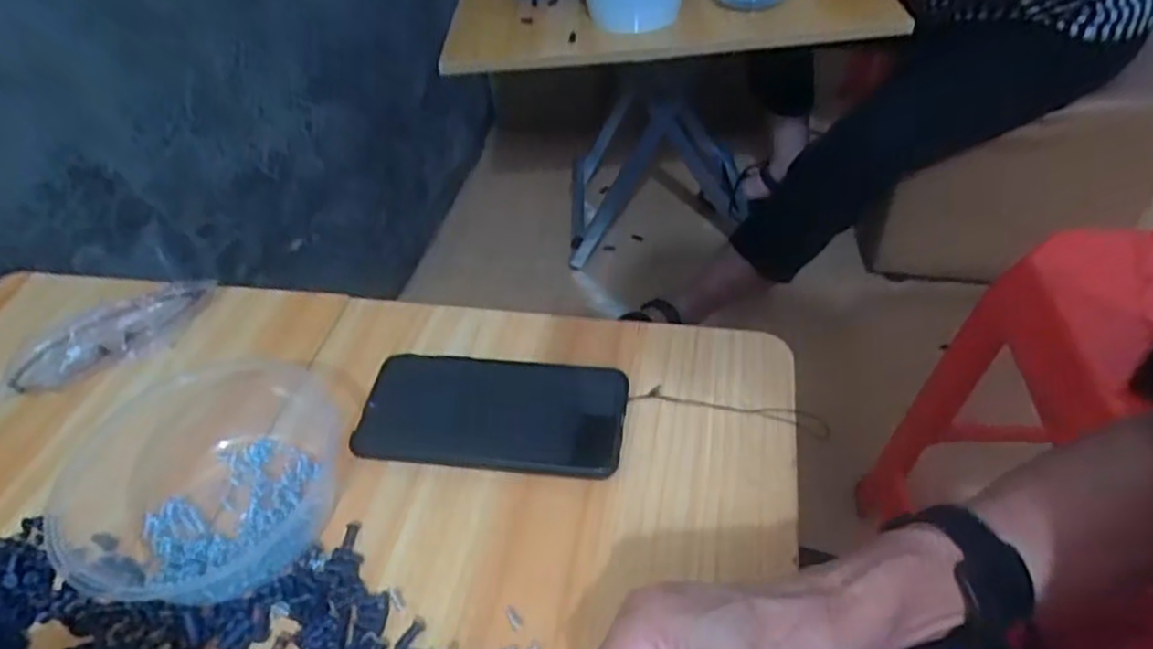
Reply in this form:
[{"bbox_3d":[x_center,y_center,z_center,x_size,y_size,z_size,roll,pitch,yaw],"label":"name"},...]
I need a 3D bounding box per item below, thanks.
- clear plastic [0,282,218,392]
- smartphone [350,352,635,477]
[{"bbox_3d":[-0.334,0.006,0.505,0.139,0.035,0.029,-37,53,-26],"label":"clear plastic"},{"bbox_3d":[-0.052,0.054,0.440,0.163,0.010,0.080,3,46,9],"label":"smartphone"}]

